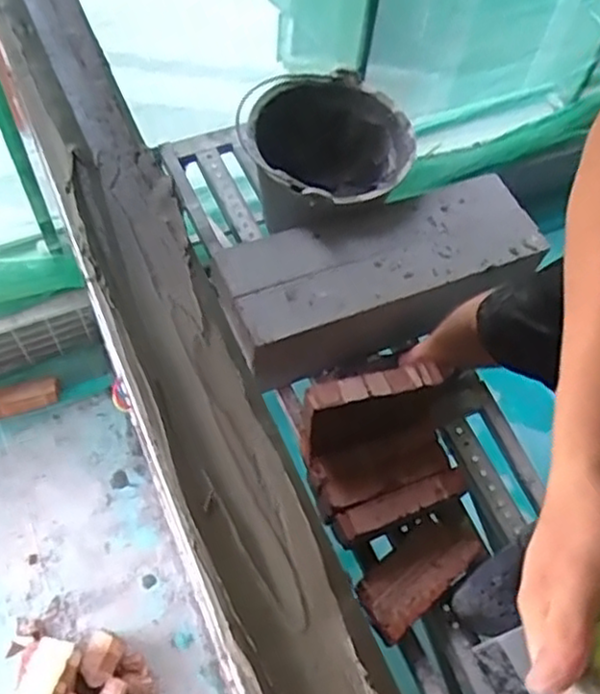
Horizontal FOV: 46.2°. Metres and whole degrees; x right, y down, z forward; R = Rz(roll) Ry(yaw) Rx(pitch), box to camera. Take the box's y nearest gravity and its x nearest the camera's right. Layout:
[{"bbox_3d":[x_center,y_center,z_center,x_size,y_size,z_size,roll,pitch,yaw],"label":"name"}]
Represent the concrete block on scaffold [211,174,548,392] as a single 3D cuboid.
[{"bbox_3d":[0.148,-0.131,1.317,0.617,0.179,0.219,-21,64,-16],"label":"concrete block on scaffold"}]

